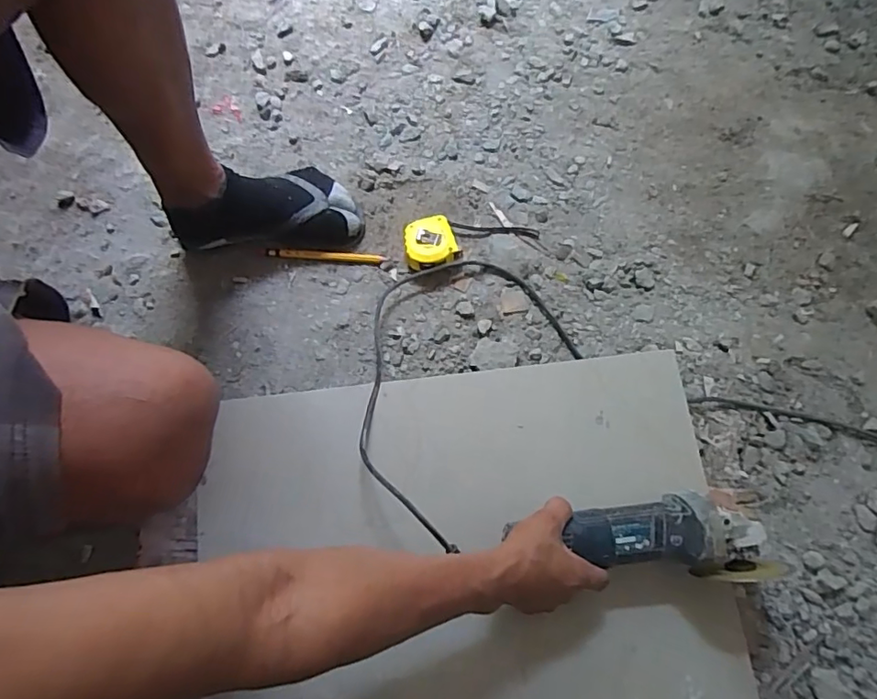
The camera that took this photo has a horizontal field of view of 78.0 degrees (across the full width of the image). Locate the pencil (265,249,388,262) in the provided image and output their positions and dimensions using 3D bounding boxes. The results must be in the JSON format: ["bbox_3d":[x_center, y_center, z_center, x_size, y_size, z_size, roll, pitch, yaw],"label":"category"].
[{"bbox_3d":[-0.152,-0.127,0.731,0.159,0.005,0.012,2,78,-1],"label":"pencil"}]

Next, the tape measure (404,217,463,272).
[{"bbox_3d":[-0.011,-0.140,0.725,0.068,0.036,0.070,-23,79,-6],"label":"tape measure"}]

